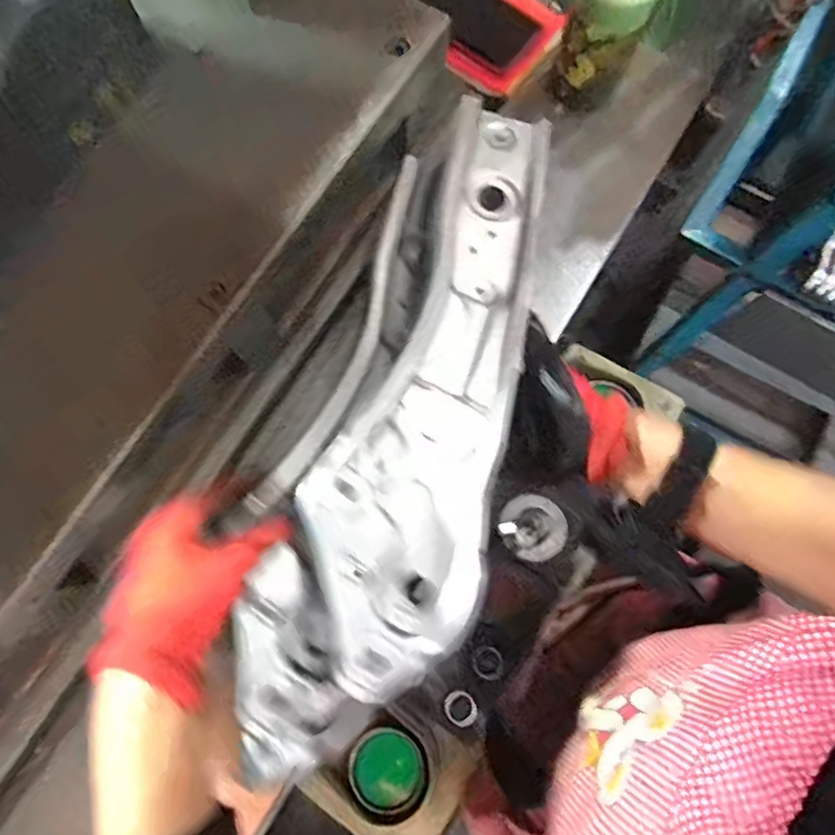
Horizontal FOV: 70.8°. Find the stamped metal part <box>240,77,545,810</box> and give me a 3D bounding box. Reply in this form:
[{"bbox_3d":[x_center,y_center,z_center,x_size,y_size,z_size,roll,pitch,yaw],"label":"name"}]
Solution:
[{"bbox_3d":[-0.002,-0.017,0.414,0.143,0.057,0.490,16,70,4],"label":"stamped metal part"}]

